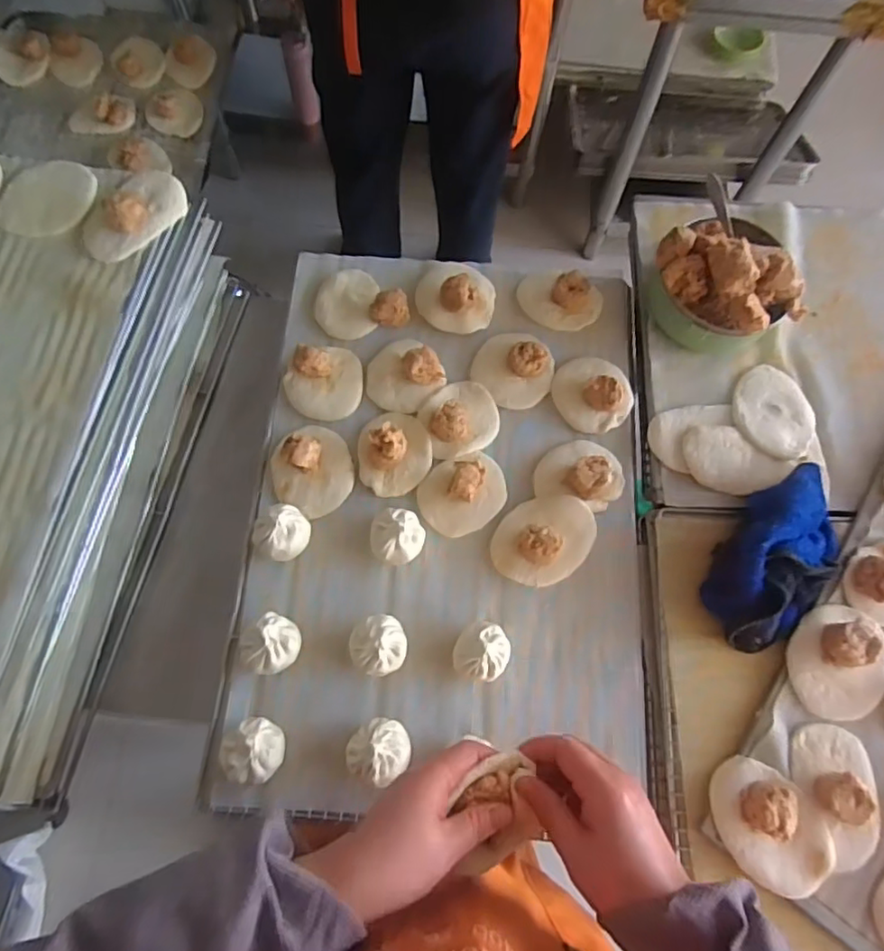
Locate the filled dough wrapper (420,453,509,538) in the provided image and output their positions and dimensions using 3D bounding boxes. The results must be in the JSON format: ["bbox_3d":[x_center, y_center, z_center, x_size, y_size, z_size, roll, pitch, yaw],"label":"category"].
[{"bbox_3d":[0.023,0.012,0.612,0.094,0.037,0.076,-39,76,-15],"label":"filled dough wrapper"}]

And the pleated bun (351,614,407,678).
[{"bbox_3d":[-0.057,0.159,0.558,0.050,0.046,0.050,1,71,-1],"label":"pleated bun"}]

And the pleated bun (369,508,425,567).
[{"bbox_3d":[-0.044,0.061,0.591,0.051,0.047,0.052,1,70,-2],"label":"pleated bun"}]

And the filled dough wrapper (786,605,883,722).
[{"bbox_3d":[0.376,0.171,0.551,0.091,0.035,0.099,8,70,1],"label":"filled dough wrapper"}]

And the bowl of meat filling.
[{"bbox_3d":[0.312,-0.211,0.638,0.138,0.136,0.131,1,70,-2],"label":"bowl of meat filling"}]

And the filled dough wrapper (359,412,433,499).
[{"bbox_3d":[-0.049,-0.029,0.618,0.075,0.033,0.088,-8,70,-5],"label":"filled dough wrapper"}]

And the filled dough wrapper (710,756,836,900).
[{"bbox_3d":[0.280,0.300,0.504,0.073,0.033,0.114,-37,75,-14],"label":"filled dough wrapper"}]

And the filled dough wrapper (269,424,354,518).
[{"bbox_3d":[-0.136,-0.010,0.612,0.081,0.041,0.095,-17,72,-8],"label":"filled dough wrapper"}]

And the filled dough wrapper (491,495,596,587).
[{"bbox_3d":[0.105,0.061,0.599,0.103,0.035,0.084,-41,76,-15],"label":"filled dough wrapper"}]

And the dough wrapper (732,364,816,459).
[{"bbox_3d":[0.361,-0.072,0.653,0.085,0.007,0.114,4,60,-1],"label":"dough wrapper"}]

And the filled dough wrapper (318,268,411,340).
[{"bbox_3d":[-0.096,-0.205,0.685,0.098,0.031,0.093,1,70,-2],"label":"filled dough wrapper"}]

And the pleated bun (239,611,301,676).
[{"bbox_3d":[-0.156,0.157,0.551,0.051,0.042,0.048,1,71,-1],"label":"pleated bun"}]

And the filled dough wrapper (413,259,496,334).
[{"bbox_3d":[0.015,-0.213,0.681,0.098,0.044,0.086,26,71,7],"label":"filled dough wrapper"}]

